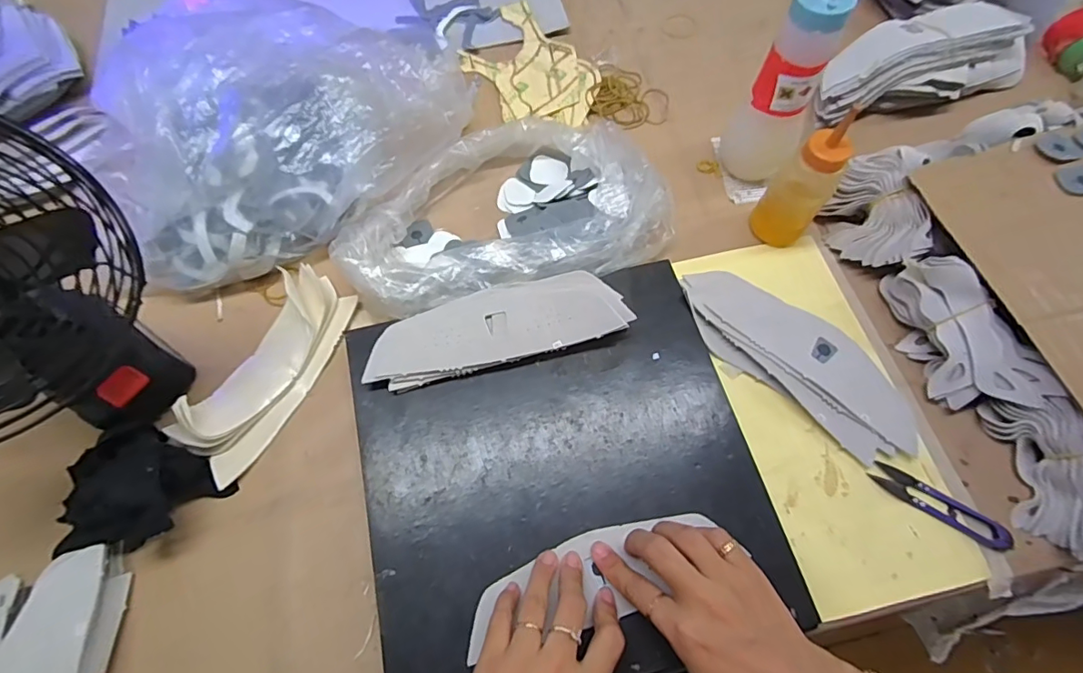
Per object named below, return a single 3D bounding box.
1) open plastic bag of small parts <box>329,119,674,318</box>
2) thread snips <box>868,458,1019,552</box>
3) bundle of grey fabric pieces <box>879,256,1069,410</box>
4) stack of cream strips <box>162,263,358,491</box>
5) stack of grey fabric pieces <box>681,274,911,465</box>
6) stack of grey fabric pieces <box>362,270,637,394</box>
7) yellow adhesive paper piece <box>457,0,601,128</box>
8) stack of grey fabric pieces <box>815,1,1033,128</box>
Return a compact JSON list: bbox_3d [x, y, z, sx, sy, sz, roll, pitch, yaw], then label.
[{"bbox_3d":[-0.033,-0.123,0.497,0.301,0.052,0.174,-11,67,-4],"label":"open plastic bag of small parts"},{"bbox_3d":[0.312,0.131,0.400,0.100,0.011,0.022,31,70,13],"label":"thread snips"},{"bbox_3d":[0.345,-0.003,0.424,0.053,0.048,0.136,-16,67,-6],"label":"bundle of grey fabric pieces"},{"bbox_3d":[-0.237,0.027,0.446,0.064,0.040,0.192,23,68,10],"label":"stack of cream strips"},{"bbox_3d":[0.219,0.017,0.445,0.217,0.022,0.083,35,71,15],"label":"stack of grey fabric pieces"},{"bbox_3d":[-0.038,-0.009,0.434,0.213,0.033,0.066,-13,67,-5],"label":"stack of grey fabric pieces"},{"bbox_3d":[-0.015,-0.319,0.608,0.125,0.009,0.209,-34,70,-14],"label":"yellow adhesive paper piece"},{"bbox_3d":[0.417,-0.297,0.551,0.241,0.065,0.081,-9,67,-4],"label":"stack of grey fabric pieces"}]

